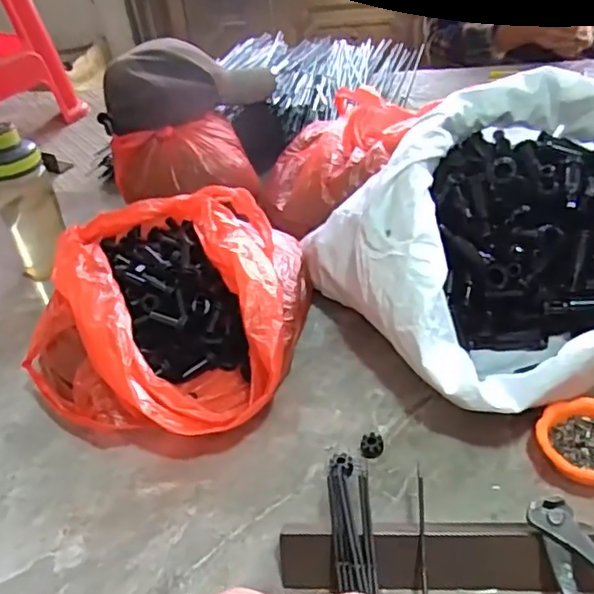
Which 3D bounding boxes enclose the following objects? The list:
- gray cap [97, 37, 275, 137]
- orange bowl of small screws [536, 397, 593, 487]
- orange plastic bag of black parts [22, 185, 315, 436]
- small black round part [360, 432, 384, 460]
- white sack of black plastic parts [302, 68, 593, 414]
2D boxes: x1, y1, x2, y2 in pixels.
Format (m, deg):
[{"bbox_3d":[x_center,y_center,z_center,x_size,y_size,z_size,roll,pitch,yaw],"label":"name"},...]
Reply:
[{"bbox_3d":[-0.154,-0.299,0.880,0.248,0.115,0.136,-20,38,-15],"label":"gray cap"},{"bbox_3d":[0.227,0.115,0.480,0.074,0.035,0.069,-6,37,4],"label":"orange bowl of small screws"},{"bbox_3d":[-0.129,0.013,0.644,0.267,0.116,0.289,2,38,15],"label":"orange plastic bag of black parts"},{"bbox_3d":[0.062,0.125,0.514,0.019,0.017,0.017,-4,37,6],"label":"small black round part"},{"bbox_3d":[0.228,-0.061,0.593,0.358,0.179,0.302,-21,38,-17],"label":"white sack of black plastic parts"}]

